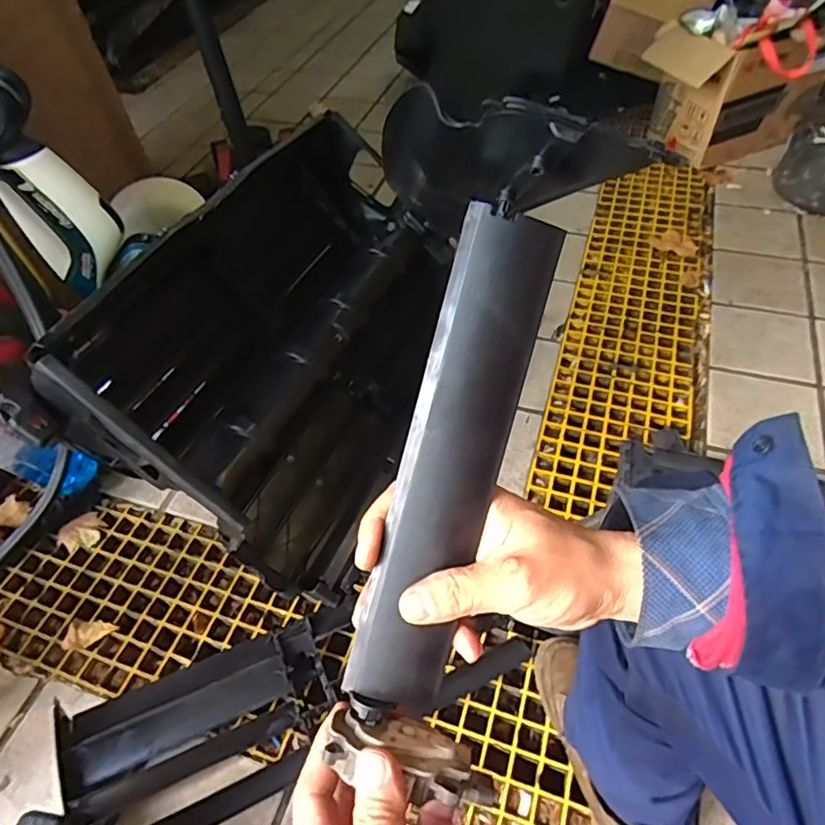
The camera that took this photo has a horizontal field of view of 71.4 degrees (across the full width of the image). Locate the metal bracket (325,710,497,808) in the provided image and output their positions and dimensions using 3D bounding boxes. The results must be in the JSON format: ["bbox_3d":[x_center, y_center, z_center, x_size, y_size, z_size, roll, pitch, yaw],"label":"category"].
[{"bbox_3d":[0.002,0.187,0.310,0.091,0.027,0.037,20,53,1],"label":"metal bracket"}]

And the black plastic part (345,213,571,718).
[{"bbox_3d":[0.021,0.028,0.319,0.049,0.032,0.275,16,93,18],"label":"black plastic part"}]

